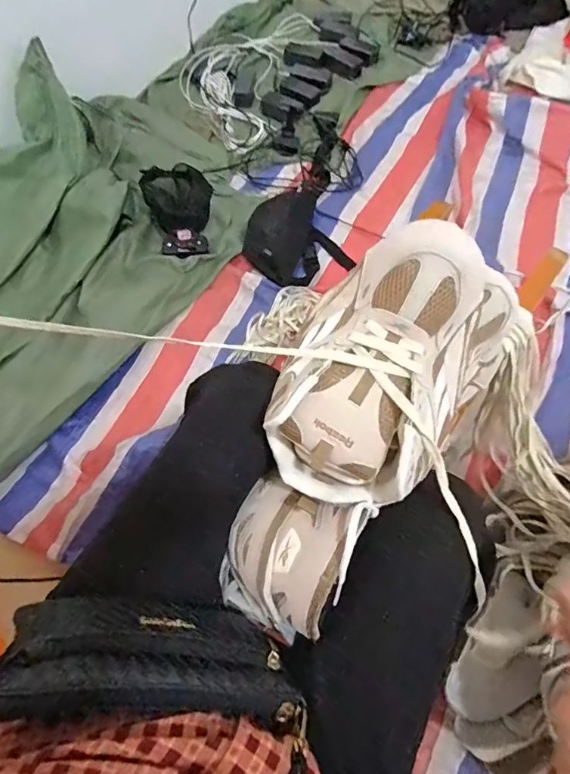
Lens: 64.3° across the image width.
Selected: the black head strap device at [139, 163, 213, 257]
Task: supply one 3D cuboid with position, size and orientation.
[{"bbox_3d":[-0.260,-0.450,1.156,0.162,0.092,0.254,-19,64,-8],"label":"black head strap device"}]

